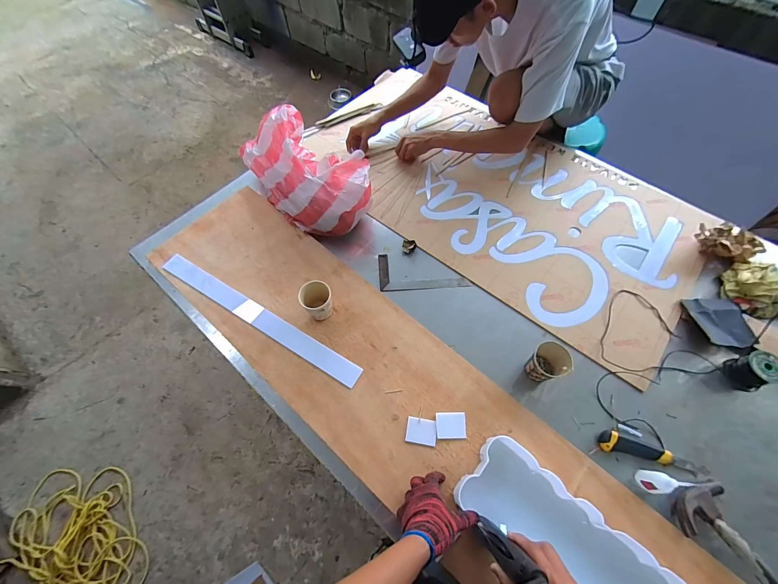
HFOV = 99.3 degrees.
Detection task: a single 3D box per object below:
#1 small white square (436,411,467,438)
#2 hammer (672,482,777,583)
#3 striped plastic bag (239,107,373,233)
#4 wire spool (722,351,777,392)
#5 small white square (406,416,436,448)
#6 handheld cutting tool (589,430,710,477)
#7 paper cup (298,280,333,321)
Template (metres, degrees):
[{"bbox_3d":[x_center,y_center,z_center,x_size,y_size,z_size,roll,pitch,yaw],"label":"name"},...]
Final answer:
[{"bbox_3d":[0.133,0.284,0.703,0.061,0.004,0.052,1,72,-2],"label":"small white square"},{"bbox_3d":[0.637,0.488,0.558,0.107,0.043,0.297,-23,53,-12],"label":"hammer"},{"bbox_3d":[-0.215,-0.335,0.914,0.246,0.214,0.343,-34,68,-17],"label":"striped plastic bag"},{"bbox_3d":[0.805,0.176,0.731,0.077,0.066,0.073,-11,63,-6],"label":"wire spool"},{"bbox_3d":[0.069,0.295,0.699,0.063,0.007,0.051,10,63,5],"label":"small white square"},{"bbox_3d":[0.542,0.337,0.677,0.215,0.023,0.047,16,63,8],"label":"handheld cutting tool"},{"bbox_3d":[-0.169,0.025,0.789,0.071,0.097,0.068,-1,63,2],"label":"paper cup"}]

